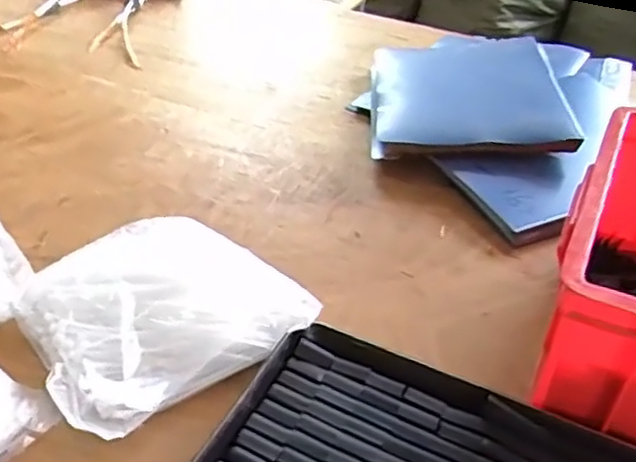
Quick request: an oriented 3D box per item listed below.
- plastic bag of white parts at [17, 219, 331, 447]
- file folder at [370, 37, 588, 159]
[{"bbox_3d":[-0.131,0.069,0.564,0.207,0.055,0.185,-29,47,-32],"label":"plastic bag of white parts"},{"bbox_3d":[0.183,-0.181,0.875,0.225,0.019,0.312,-5,35,10],"label":"file folder"}]

